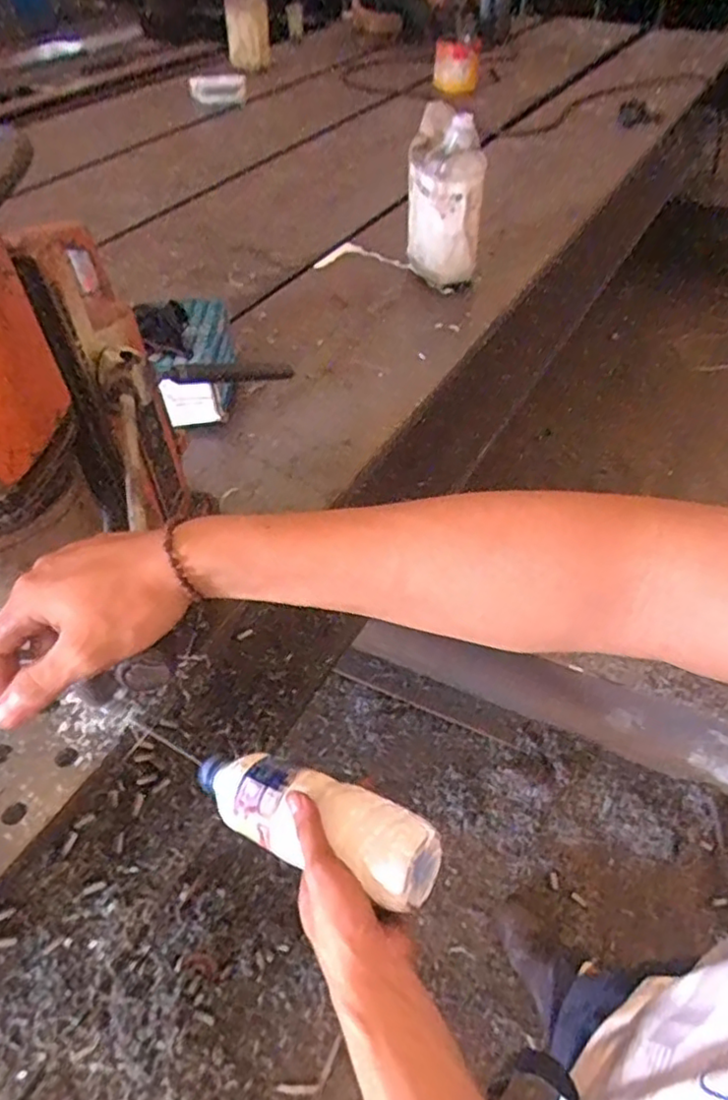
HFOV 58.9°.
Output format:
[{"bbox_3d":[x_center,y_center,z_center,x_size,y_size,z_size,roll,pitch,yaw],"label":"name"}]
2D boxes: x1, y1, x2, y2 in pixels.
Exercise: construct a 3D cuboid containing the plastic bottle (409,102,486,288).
[{"bbox_3d":[0.165,-0.718,1.320,0.151,0.291,0.177,2,47,5],"label":"plastic bottle"}]

